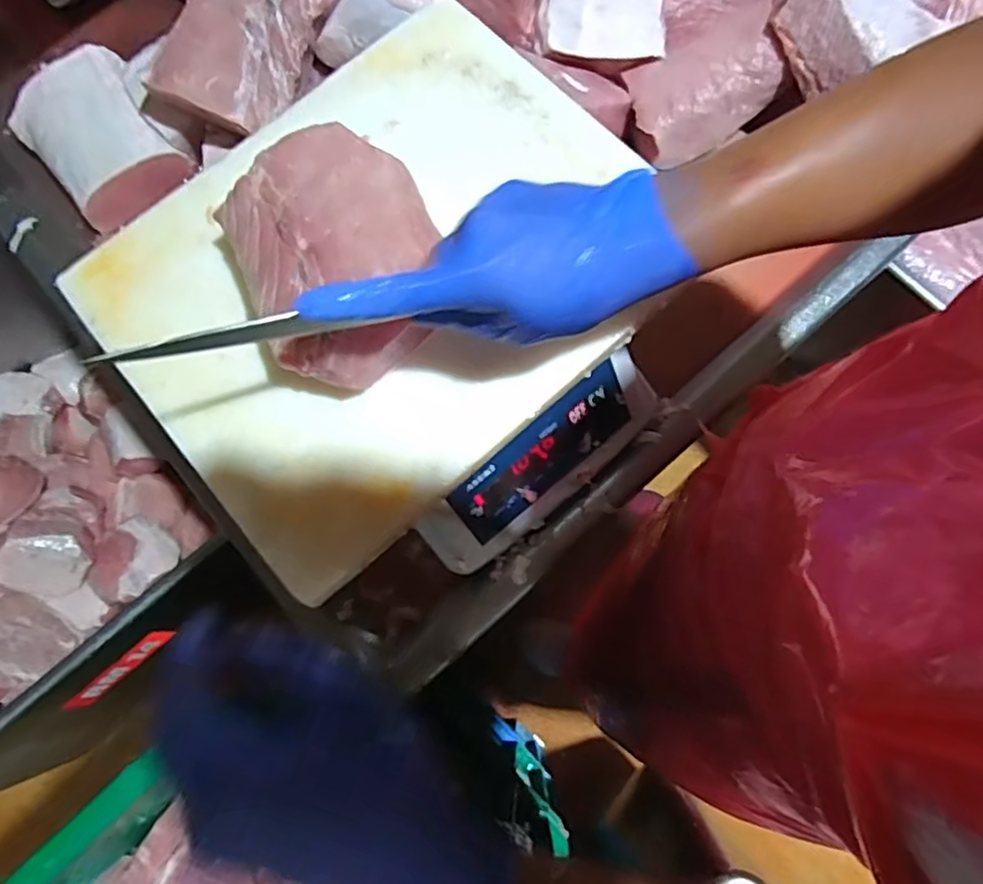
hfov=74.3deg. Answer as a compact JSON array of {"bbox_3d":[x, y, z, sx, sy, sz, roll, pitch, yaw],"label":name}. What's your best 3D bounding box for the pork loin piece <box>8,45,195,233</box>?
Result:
[{"bbox_3d":[-0.401,-0.315,0.665,0.129,0.052,0.174,-42,78,-9],"label":"pork loin piece"}]

